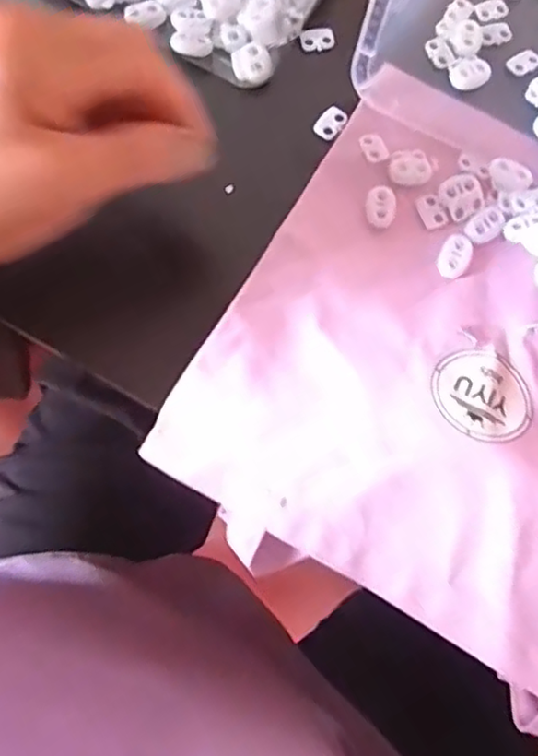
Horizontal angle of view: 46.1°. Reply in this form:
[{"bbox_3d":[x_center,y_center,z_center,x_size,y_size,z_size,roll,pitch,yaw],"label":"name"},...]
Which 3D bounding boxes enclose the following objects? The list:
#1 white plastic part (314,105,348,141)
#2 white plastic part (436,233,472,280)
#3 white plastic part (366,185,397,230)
[{"bbox_3d":[0.033,-0.135,0.334,0.014,0.006,0.017,31,76,7],"label":"white plastic part"},{"bbox_3d":[0.092,-0.060,0.313,0.015,0.005,0.023,20,75,4],"label":"white plastic part"},{"bbox_3d":[0.057,-0.086,0.319,0.014,0.007,0.020,5,75,0],"label":"white plastic part"}]

